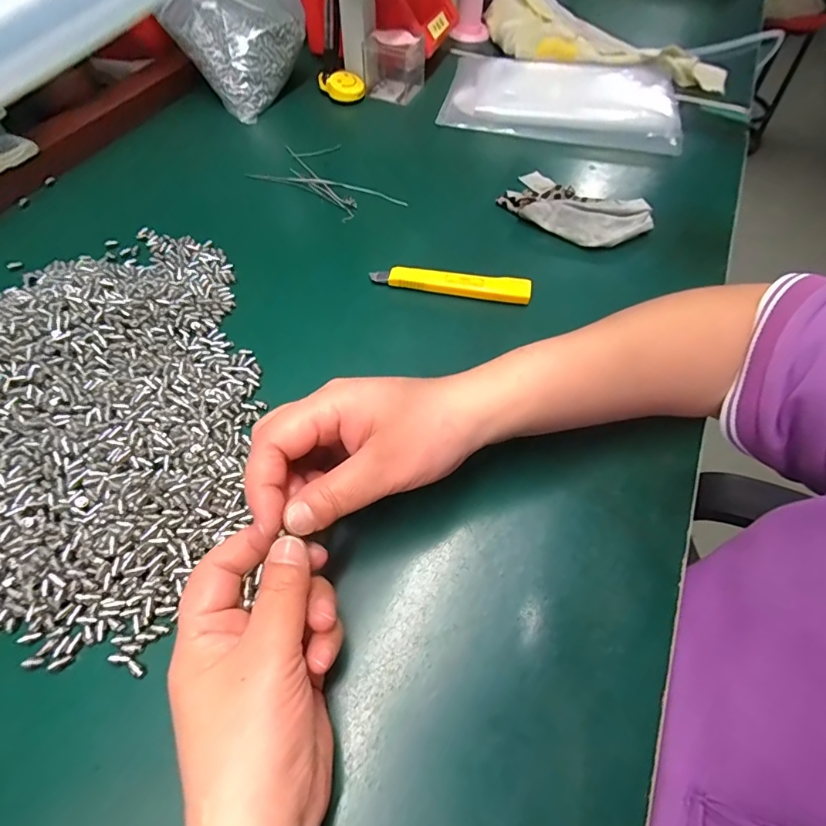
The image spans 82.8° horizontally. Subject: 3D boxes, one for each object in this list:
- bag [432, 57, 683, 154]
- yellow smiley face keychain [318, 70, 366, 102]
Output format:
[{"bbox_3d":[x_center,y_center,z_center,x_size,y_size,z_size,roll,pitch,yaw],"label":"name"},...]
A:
[{"bbox_3d":[0.173,-0.372,0.550,0.265,0.023,0.189,13,57,7],"label":"bag"},{"bbox_3d":[-0.084,-0.388,0.554,0.052,0.018,0.035,-8,58,-7],"label":"yellow smiley face keychain"}]

